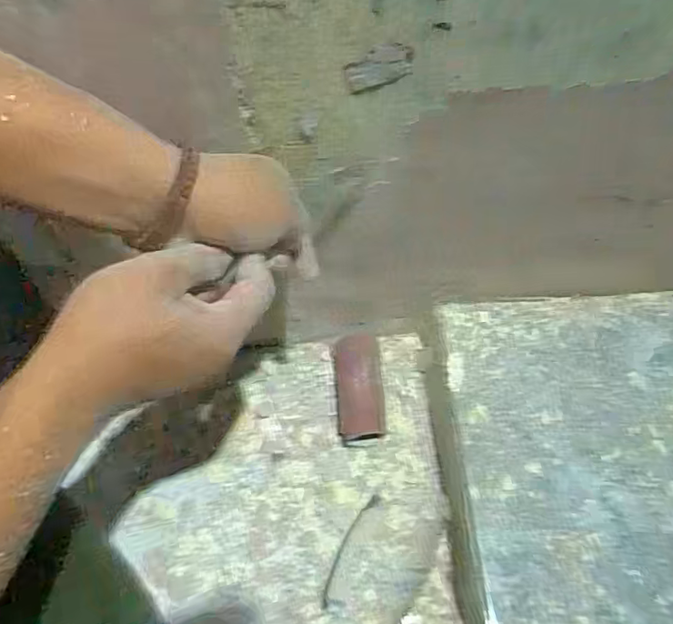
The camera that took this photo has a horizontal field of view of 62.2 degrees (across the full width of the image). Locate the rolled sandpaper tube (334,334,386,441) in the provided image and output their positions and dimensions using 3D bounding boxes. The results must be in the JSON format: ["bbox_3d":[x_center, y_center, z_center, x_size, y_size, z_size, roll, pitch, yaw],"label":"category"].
[{"bbox_3d":[0.021,0.070,0.530,0.044,0.043,0.096,-4,60,-3],"label":"rolled sandpaper tube"}]

